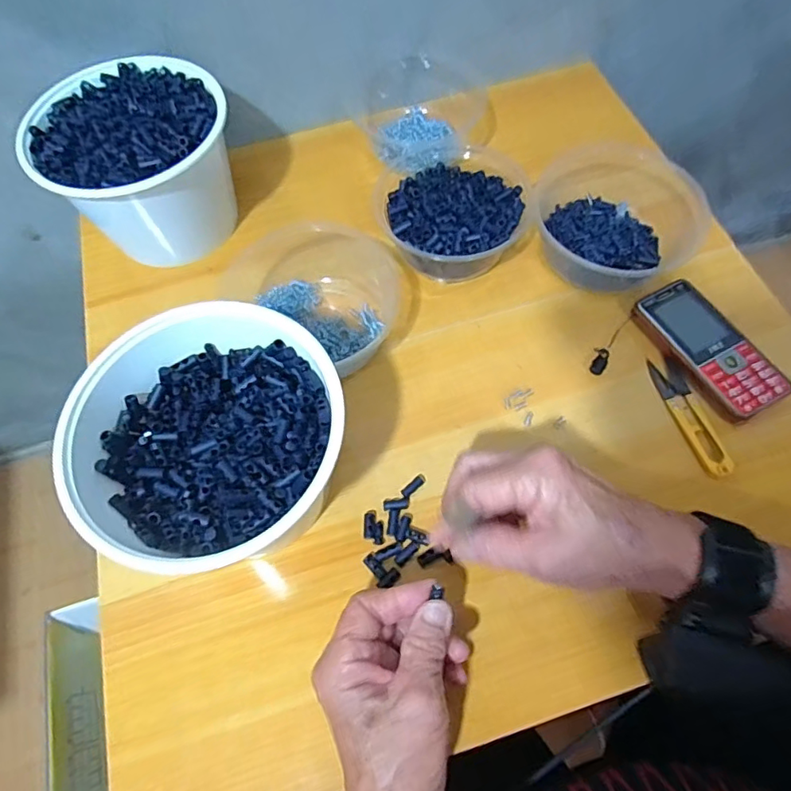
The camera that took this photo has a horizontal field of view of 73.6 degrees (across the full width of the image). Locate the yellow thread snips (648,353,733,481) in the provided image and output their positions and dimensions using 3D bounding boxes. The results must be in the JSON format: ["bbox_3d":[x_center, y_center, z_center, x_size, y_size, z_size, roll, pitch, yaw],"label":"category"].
[{"bbox_3d":[0.232,0.014,0.415,0.023,0.007,0.103,-14,65,-3],"label":"yellow thread snips"}]

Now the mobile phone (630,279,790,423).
[{"bbox_3d":[0.256,-0.039,0.434,0.056,0.016,0.124,-28,67,-10],"label":"mobile phone"}]

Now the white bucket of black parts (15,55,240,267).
[{"bbox_3d":[-0.225,-0.207,0.489,0.156,0.115,0.139,-31,67,-11],"label":"white bucket of black parts"}]

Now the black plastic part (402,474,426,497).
[{"bbox_3d":[0.014,0.068,0.401,0.021,0.004,0.007,-40,69,-15],"label":"black plastic part"}]

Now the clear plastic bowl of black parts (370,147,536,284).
[{"bbox_3d":[0.052,-0.165,0.481,0.132,0.047,0.132,-1,65,3],"label":"clear plastic bowl of black parts"}]

